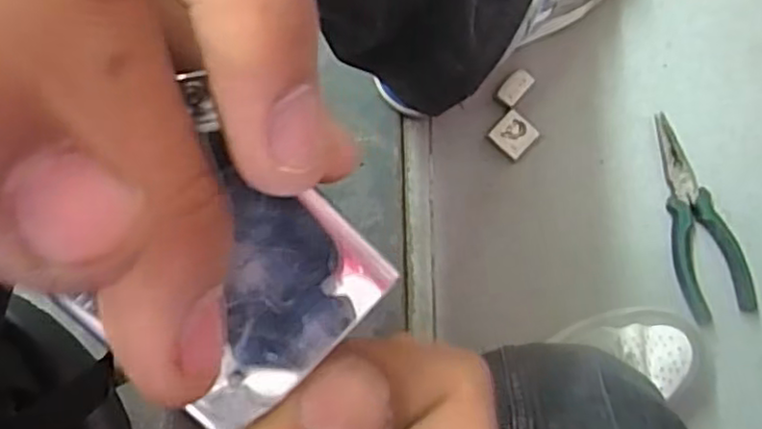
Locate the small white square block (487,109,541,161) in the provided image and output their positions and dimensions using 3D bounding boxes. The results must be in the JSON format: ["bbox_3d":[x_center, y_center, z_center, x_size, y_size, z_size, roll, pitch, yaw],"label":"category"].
[{"bbox_3d":[0.125,-0.074,0.634,0.036,0.008,0.038,41,82,10],"label":"small white square block"}]

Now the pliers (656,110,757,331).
[{"bbox_3d":[0.298,0.000,0.615,0.068,0.012,0.188,-7,77,0],"label":"pliers"}]

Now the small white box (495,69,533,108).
[{"bbox_3d":[0.127,-0.120,0.640,0.021,0.012,0.036,40,82,10],"label":"small white box"}]

